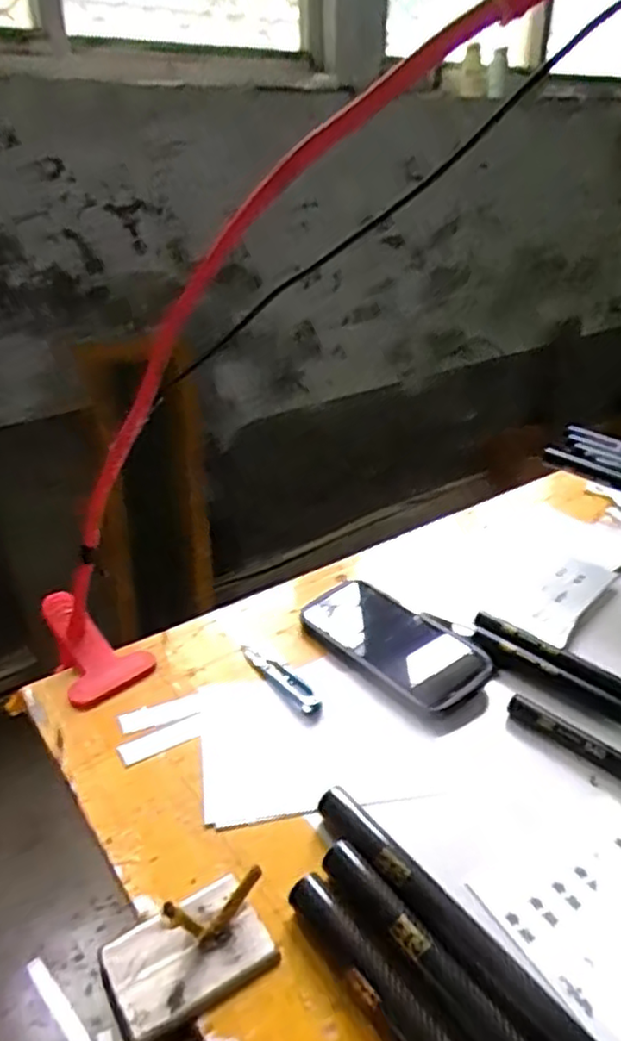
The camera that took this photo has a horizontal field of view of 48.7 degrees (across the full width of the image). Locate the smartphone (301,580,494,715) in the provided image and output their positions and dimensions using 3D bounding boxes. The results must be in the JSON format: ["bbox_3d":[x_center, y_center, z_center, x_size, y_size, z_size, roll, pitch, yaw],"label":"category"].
[{"bbox_3d":[0.069,0.102,0.588,0.170,0.014,0.074,25,53,38],"label":"smartphone"}]

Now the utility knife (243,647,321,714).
[{"bbox_3d":[-0.025,0.129,0.559,0.017,0.009,0.094,-21,35,-33],"label":"utility knife"}]

